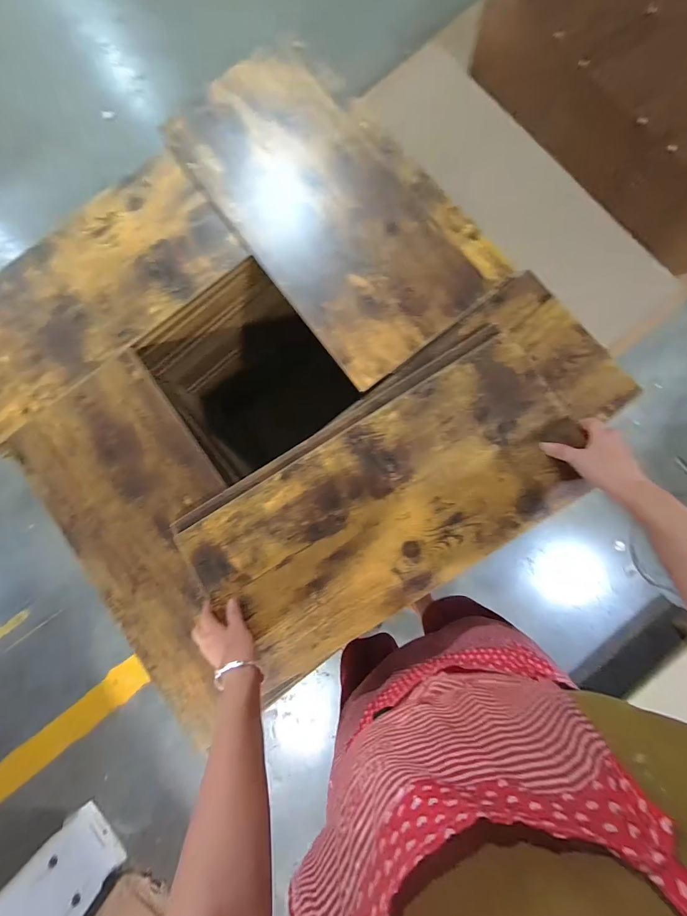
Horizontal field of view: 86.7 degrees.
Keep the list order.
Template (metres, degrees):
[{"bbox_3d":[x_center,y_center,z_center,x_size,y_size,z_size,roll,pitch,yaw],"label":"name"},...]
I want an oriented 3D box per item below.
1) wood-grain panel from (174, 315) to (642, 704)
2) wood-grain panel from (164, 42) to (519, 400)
[{"bbox_3d":[0.108,0.041,0.548,0.690,0.030,0.279,-35,81,-1],"label":"wood-grain panel"},{"bbox_3d":[-0.015,-0.420,0.599,0.309,0.021,0.562,-36,84,-2],"label":"wood-grain panel"}]

